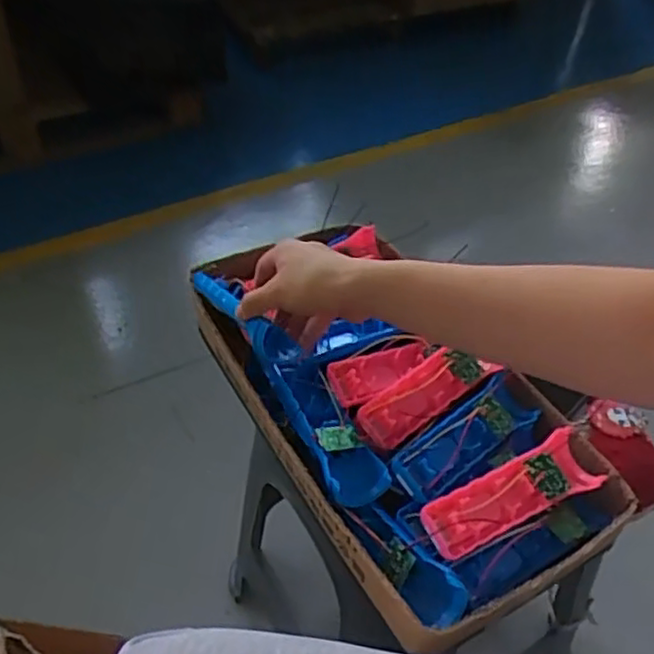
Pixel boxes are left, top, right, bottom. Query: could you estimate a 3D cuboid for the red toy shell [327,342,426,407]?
[{"bbox_3d":[0.049,0.042,0.648,0.093,0.024,0.044,-12,48,-15],"label":"red toy shell"}]

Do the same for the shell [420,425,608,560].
[{"bbox_3d":[0.146,0.132,0.550,0.155,0.028,0.043,-20,50,-21],"label":"shell"}]

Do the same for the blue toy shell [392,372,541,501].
[{"bbox_3d":[0.119,0.092,0.598,0.154,0.039,0.047,-30,54,-28],"label":"blue toy shell"}]

